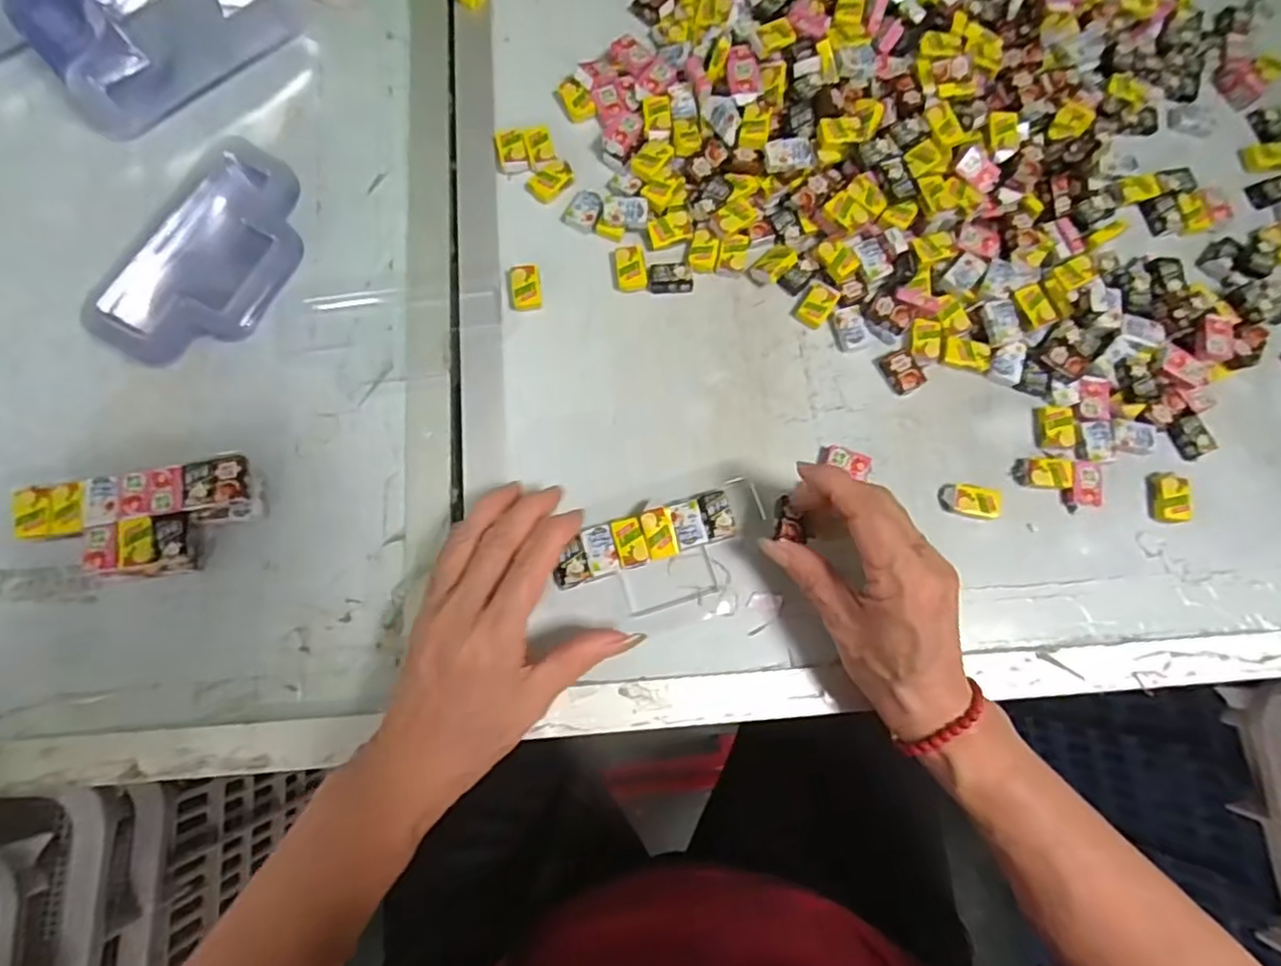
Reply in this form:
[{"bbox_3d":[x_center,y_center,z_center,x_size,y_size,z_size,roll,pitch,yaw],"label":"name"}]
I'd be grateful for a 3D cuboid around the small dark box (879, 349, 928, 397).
[{"bbox_3d":[0.156,-0.067,0.386,0.019,0.006,0.026,-24,79,-7],"label":"small dark box"}]

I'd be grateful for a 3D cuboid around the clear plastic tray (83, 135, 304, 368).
[{"bbox_3d":[-0.246,-0.129,0.377,0.075,0.031,0.135,21,78,3],"label":"clear plastic tray"}]

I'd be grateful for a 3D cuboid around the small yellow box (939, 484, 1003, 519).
[{"bbox_3d":[0.187,0.010,0.368,0.033,0.011,0.018,13,77,1],"label":"small yellow box"}]

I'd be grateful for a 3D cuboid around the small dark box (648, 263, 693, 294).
[{"bbox_3d":[0.018,-0.123,0.392,0.026,0.005,0.020,-5,78,-3],"label":"small dark box"}]

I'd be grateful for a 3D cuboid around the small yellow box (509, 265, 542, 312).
[{"bbox_3d":[-0.068,-0.115,0.387,0.017,0.008,0.026,-8,78,-3],"label":"small yellow box"}]

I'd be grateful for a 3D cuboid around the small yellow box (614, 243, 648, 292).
[{"bbox_3d":[-0.006,-0.129,0.393,0.017,0.005,0.029,-6,78,-3],"label":"small yellow box"}]

